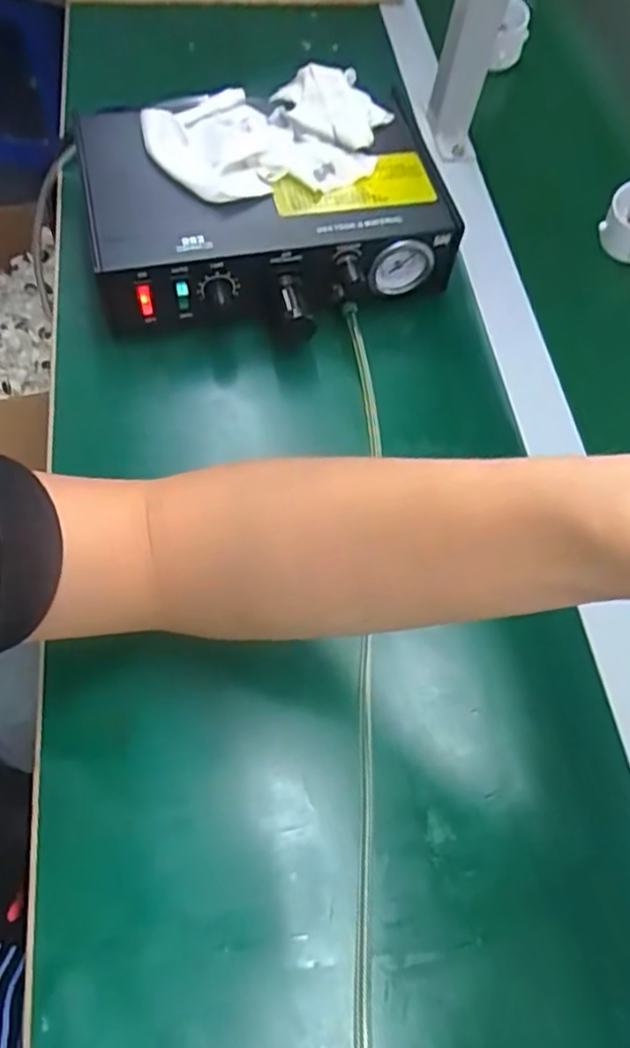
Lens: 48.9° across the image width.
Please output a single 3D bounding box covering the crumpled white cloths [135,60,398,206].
[{"bbox_3d":[-0.035,-0.275,0.484,0.161,0.030,0.123,-13,65,-12],"label":"crumpled white cloths"}]

